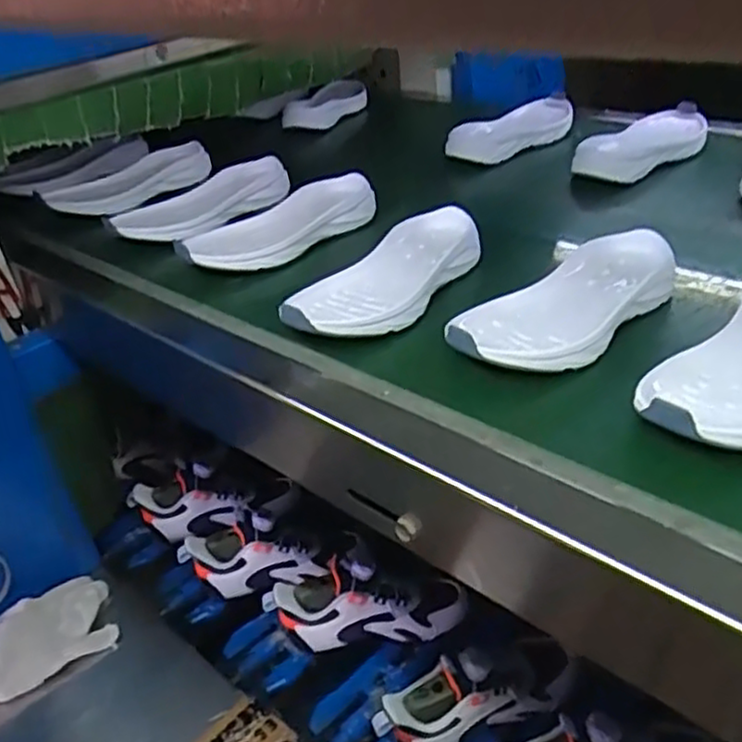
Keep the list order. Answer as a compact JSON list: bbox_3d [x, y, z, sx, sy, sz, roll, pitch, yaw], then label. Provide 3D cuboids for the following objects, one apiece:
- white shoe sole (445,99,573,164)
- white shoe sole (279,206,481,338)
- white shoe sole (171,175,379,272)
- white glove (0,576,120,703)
[{"bbox_3d":[0.180,-0.292,0.887,0.194,0.026,0.074,-33,60,-28],"label":"white shoe sole"},{"bbox_3d":[0.016,-0.077,0.579,0.084,0.030,0.197,24,44,38],"label":"white shoe sole"},{"bbox_3d":[-0.091,-0.141,0.702,0.200,0.037,0.093,-31,41,-32],"label":"white shoe sole"},{"bbox_3d":[-0.369,0.295,0.778,0.189,0.041,0.092,-22,62,-33],"label":"white glove"}]

